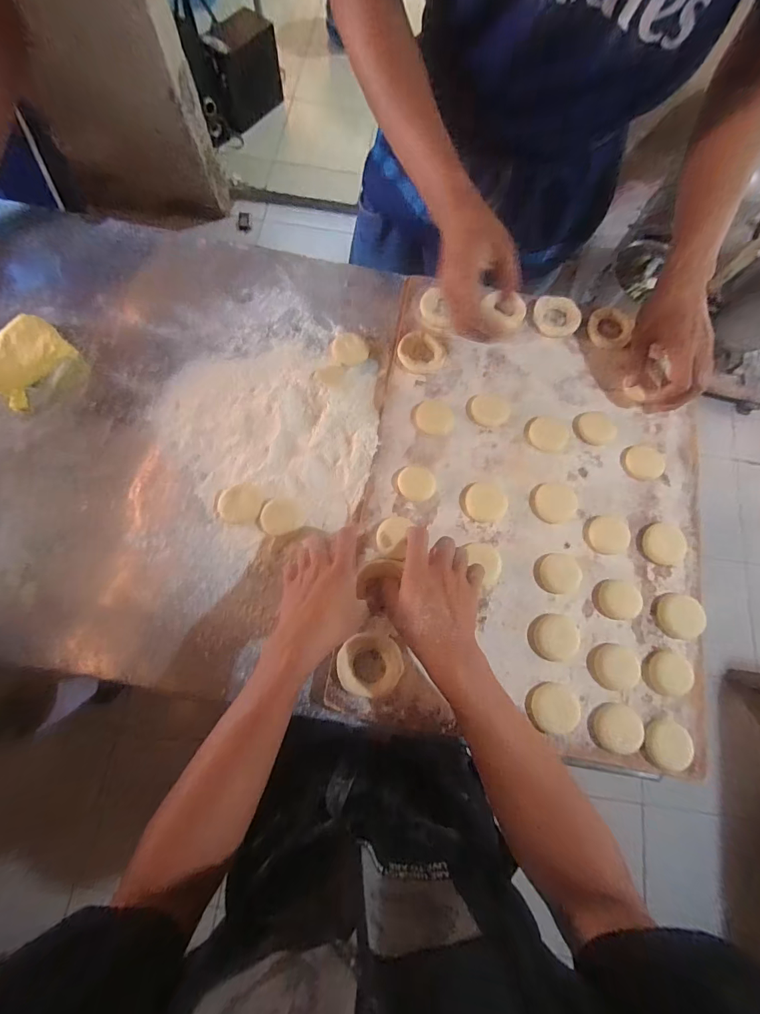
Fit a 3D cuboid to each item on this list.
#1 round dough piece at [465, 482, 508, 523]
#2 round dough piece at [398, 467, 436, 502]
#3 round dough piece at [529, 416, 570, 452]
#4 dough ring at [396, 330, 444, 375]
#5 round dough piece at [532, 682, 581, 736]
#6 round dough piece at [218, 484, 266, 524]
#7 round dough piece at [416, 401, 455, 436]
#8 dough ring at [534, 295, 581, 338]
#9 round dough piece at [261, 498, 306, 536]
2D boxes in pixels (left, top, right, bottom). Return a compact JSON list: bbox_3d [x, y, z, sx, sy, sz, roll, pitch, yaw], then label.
[{"bbox_3d":[0.133,-0.006,0.522,0.051,0.004,0.051,0,73,0],"label":"round dough piece"},{"bbox_3d":[0.047,-0.030,0.532,0.046,0.004,0.044,0,73,0],"label":"round dough piece"},{"bbox_3d":[0.223,-0.097,0.554,0.050,0.005,0.048,0,73,0],"label":"round dough piece"},{"bbox_3d":[0.058,-0.215,0.586,0.064,0.009,0.062,0,73,0],"label":"dough ring"},{"bbox_3d":[0.192,0.220,0.457,0.050,0.006,0.050,0,73,0],"label":"round dough piece"},{"bbox_3d":[-0.177,-0.004,0.537,0.055,0.012,0.049,6,73,2],"label":"round dough piece"},{"bbox_3d":[0.073,-0.118,0.558,0.049,0.007,0.045,0,73,0],"label":"round dough piece"},{"bbox_3d":[0.255,-0.274,0.606,0.066,0.014,0.059,12,73,4],"label":"dough ring"},{"bbox_3d":[-0.124,0.011,0.537,0.054,0.011,0.044,-19,74,-5],"label":"round dough piece"}]

